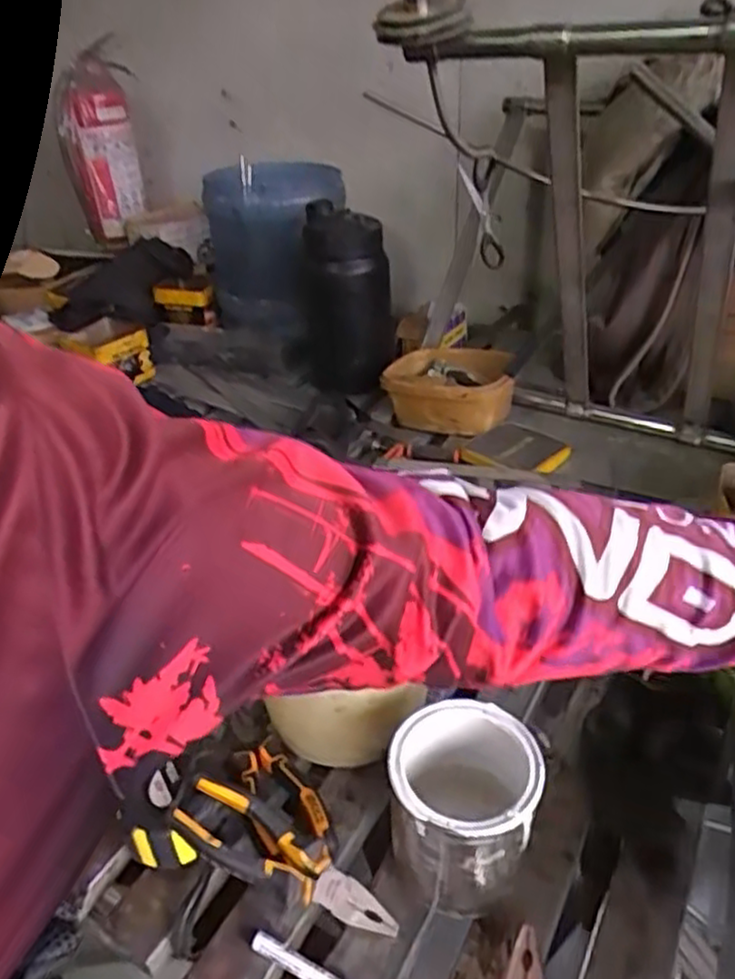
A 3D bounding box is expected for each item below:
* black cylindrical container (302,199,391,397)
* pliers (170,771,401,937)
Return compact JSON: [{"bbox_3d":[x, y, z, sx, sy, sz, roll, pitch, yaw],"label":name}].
[{"bbox_3d":[-0.032,-0.297,1.138,0.141,0.283,0.151,-2,36,-1],"label":"black cylindrical container"},{"bbox_3d":[-0.058,0.264,0.502,0.165,0.026,0.046,28,39,10],"label":"pliers"}]

